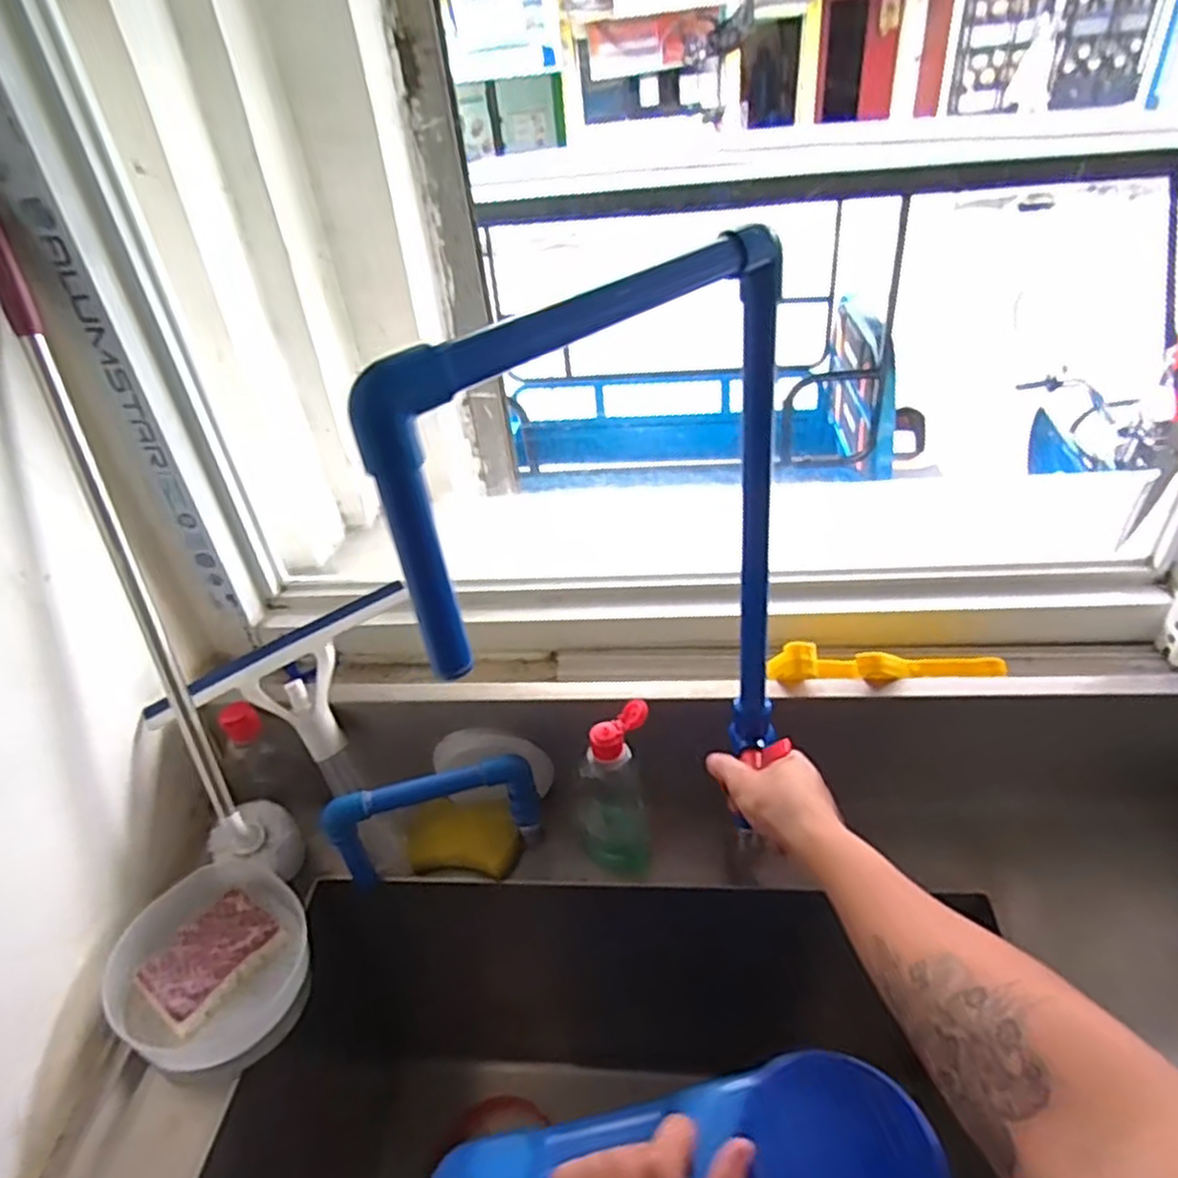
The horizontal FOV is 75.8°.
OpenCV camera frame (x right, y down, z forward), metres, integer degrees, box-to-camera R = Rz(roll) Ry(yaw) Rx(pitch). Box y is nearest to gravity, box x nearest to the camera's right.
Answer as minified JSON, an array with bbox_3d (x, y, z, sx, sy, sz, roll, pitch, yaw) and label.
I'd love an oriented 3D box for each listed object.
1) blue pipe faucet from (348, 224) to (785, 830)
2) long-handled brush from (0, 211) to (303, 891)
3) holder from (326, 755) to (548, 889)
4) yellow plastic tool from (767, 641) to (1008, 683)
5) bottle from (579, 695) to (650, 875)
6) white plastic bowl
[{"bbox_3d":[0.026,0.010,0.447,0.261,0.366,0.028,-30,43,-28],"label":"blue pipe faucet"},{"bbox_3d":[-0.373,-0.007,0.631,0.070,0.587,0.094,-20,18,-18],"label":"long-handled brush"},{"bbox_3d":[-0.137,0.207,0.687,0.182,0.103,0.026,-12,37,-8],"label":"holder"},{"bbox_3d":[0.260,0.063,0.663,0.198,0.043,0.031,-5,37,2],"label":"yellow plastic tool"},{"bbox_3d":[0.022,0.184,0.680,0.066,0.173,0.053,-5,37,1],"label":"bottle"},{"bbox_3d":[-0.302,0.312,0.625,0.132,0.084,0.152,5,38,15],"label":"white plastic bowl"}]

